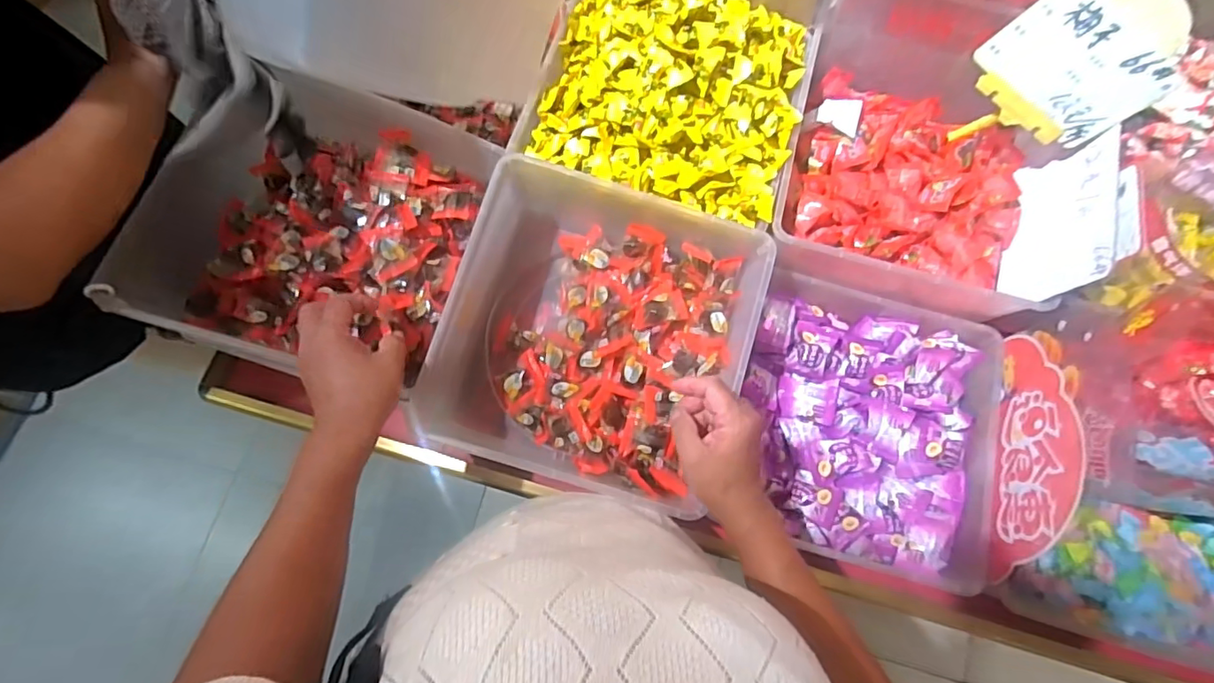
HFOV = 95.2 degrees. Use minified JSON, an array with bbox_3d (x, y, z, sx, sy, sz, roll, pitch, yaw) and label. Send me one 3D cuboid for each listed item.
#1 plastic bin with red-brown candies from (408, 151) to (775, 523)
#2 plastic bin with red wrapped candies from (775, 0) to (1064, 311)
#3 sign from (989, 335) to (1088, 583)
[{"bbox_3d":[-0.007,-0.004,0.590,0.284,0.138,0.293,17,75,4],"label":"plastic bin with red-brown candies"},{"bbox_3d":[0.352,-0.215,0.615,0.275,0.131,0.317,17,75,4],"label":"plastic bin with red wrapped candies"},{"bbox_3d":[0.411,0.103,0.540,0.009,0.129,0.242,16,75,3],"label":"sign"}]

